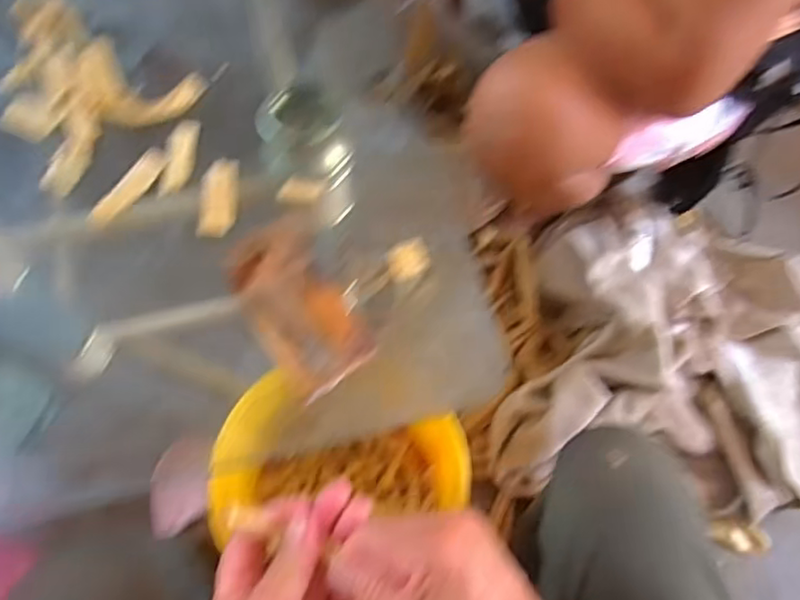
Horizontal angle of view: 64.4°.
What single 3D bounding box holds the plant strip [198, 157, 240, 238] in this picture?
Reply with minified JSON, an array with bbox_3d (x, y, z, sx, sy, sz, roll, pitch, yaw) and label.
[{"bbox_3d":[-0.146,-0.084,0.514,0.031,0.017,0.065,-3,62,-4],"label":"plant strip"}]

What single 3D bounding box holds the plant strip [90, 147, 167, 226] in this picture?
[{"bbox_3d":[-0.218,-0.091,0.513,0.019,0.004,0.083,31,61,-8],"label":"plant strip"}]

